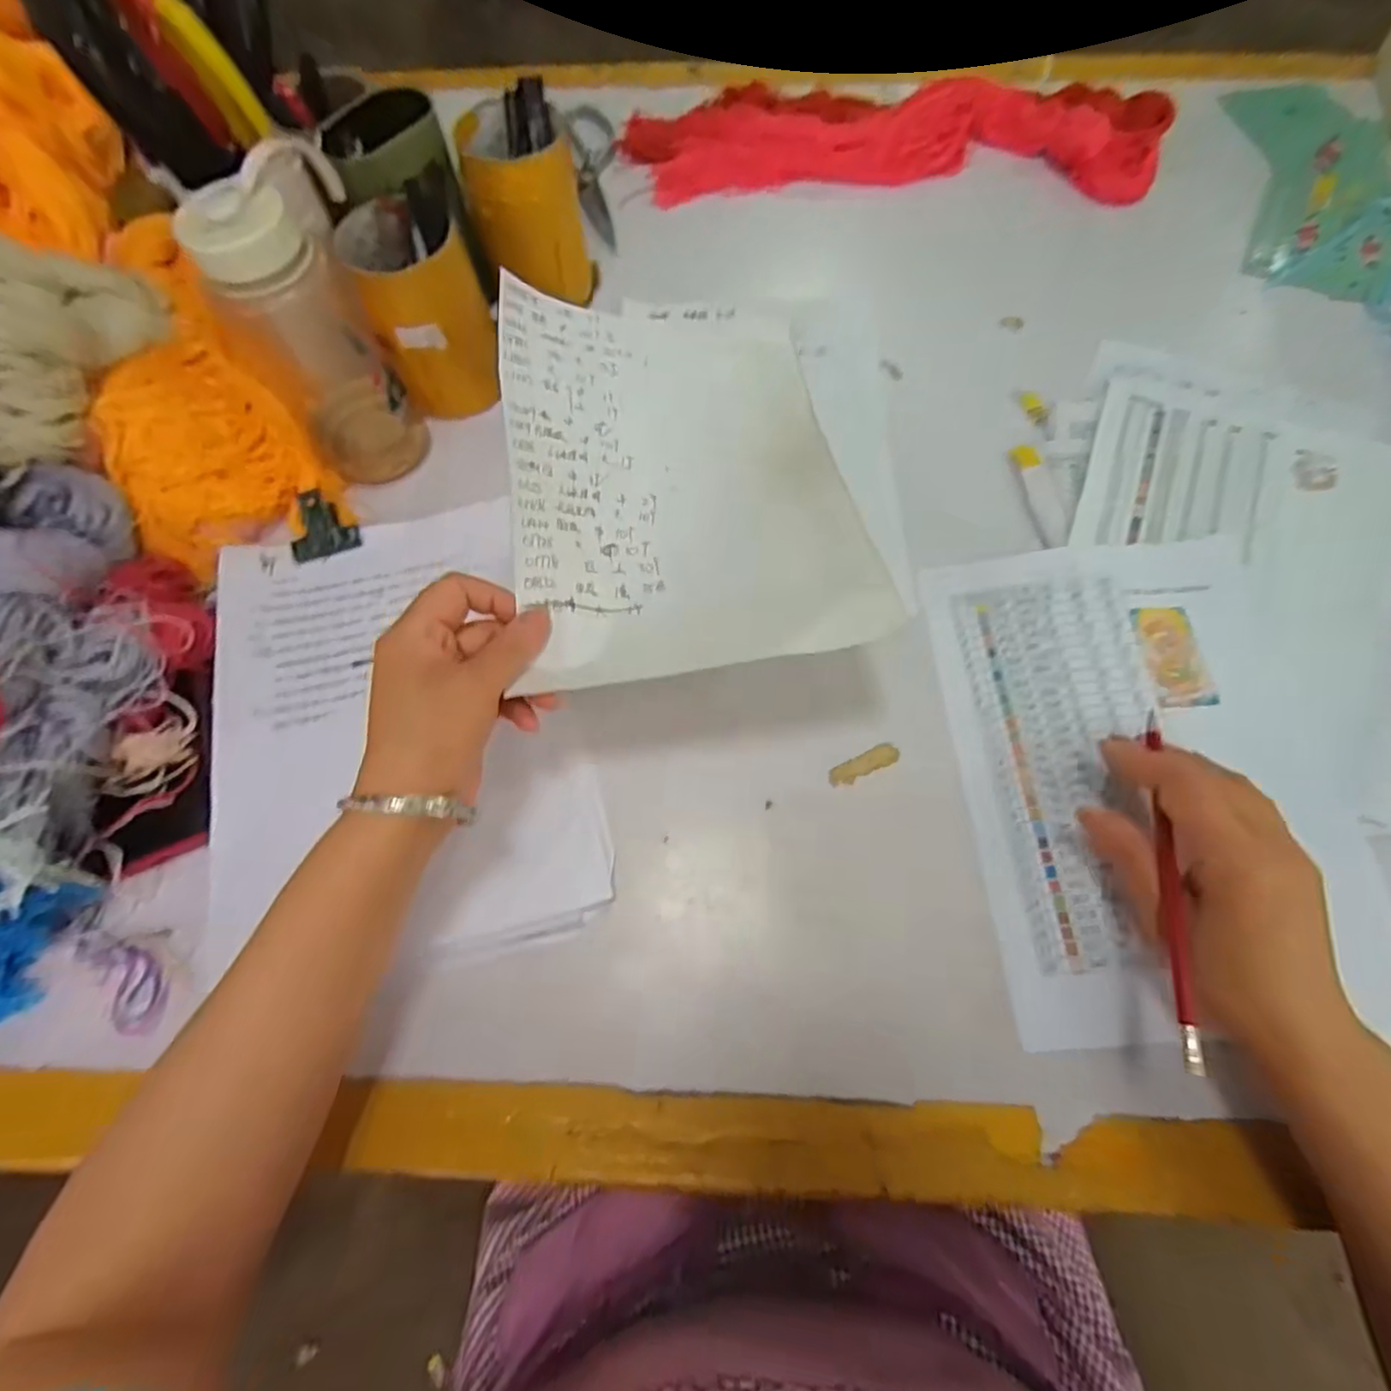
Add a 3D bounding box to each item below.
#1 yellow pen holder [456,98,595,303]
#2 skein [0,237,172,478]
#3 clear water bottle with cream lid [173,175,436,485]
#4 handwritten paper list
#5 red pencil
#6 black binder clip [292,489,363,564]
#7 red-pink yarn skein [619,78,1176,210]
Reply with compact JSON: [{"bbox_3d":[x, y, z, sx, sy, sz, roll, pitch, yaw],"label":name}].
[{"bbox_3d":[-0.134,-0.391,0.531,0.085,0.105,0.086,-8,68,-2],"label":"yellow pen holder"},{"bbox_3d":[-0.424,-0.235,0.425,0.079,0.073,0.195,-11,67,-3],"label":"skein"},{"bbox_3d":[-0.256,-0.233,0.444,0.078,0.185,0.068,-33,71,-11],"label":"clear water bottle with cream lid"},{"bbox_3d":[-0.008,-0.143,0.403,0.200,0.042,0.277,-8,68,-2],"label":"handwritten paper list"},{"bbox_3d":[0.238,0.085,0.325,0.007,0.011,0.184,13,61,6],"label":"red pencil"},{"bbox_3d":[-0.272,-0.127,0.475,0.046,0.015,0.050,-19,69,-6],"label":"black binder clip"},{"bbox_3d":[0.182,-0.523,0.608,0.486,0.035,0.159,0,68,1],"label":"red-pink yarn skein"}]

